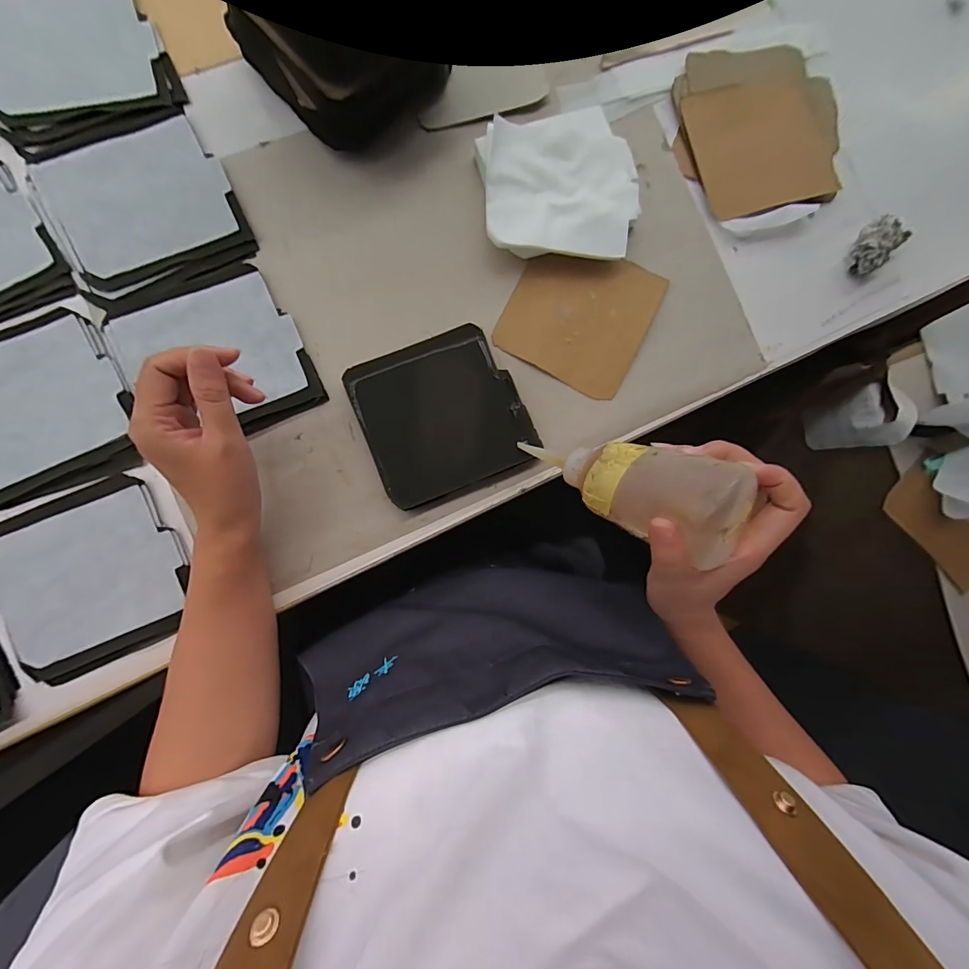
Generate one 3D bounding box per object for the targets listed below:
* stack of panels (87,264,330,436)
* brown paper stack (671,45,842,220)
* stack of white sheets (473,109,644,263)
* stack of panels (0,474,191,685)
[{"bbox_3d":[-0.229,-0.110,0.346,0.139,0.012,0.146,-25,91,-7],"label":"stack of panels"},{"bbox_3d":[0.270,-0.344,0.408,0.161,0.017,0.158,-9,89,-7],"label":"brown paper stack"},{"bbox_3d":[0.067,-0.267,0.376,0.136,0.027,0.127,-6,88,-7],"label":"stack of white sheets"},{"bbox_3d":[-0.314,0.075,0.329,0.134,0.014,0.133,-25,91,-7],"label":"stack of panels"}]

